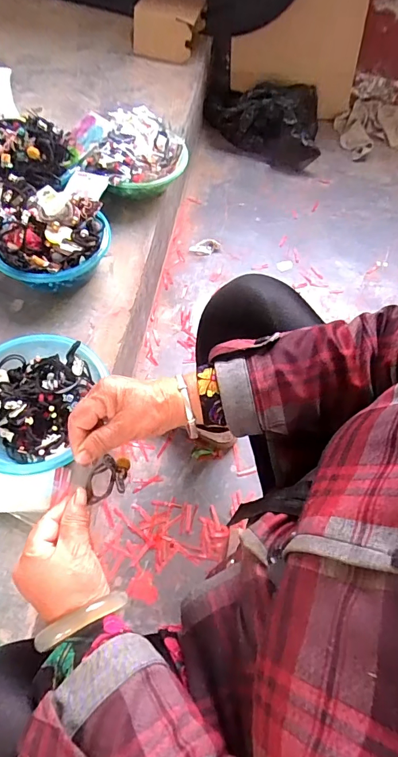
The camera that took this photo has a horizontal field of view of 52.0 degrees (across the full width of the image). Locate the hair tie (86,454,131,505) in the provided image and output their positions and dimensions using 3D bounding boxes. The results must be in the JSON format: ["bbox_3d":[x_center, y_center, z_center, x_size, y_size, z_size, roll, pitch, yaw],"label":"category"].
[{"bbox_3d":[-0.089,0.101,0.413,0.026,0.031,0.051,15,61,4],"label":"hair tie"}]

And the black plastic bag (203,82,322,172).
[{"bbox_3d":[0.218,-0.883,1.385,0.422,0.174,0.210,25,62,9],"label":"black plastic bag"}]

